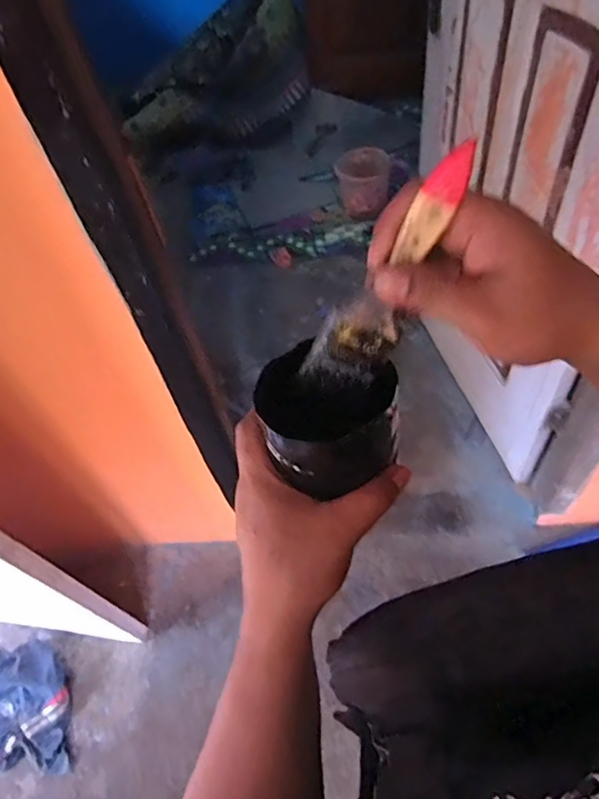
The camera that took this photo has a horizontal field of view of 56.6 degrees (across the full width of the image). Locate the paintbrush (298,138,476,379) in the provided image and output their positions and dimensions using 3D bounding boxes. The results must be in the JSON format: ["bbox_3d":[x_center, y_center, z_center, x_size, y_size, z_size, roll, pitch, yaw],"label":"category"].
[{"bbox_3d":[0.048,-0.061,0.294,0.030,0.147,0.025,-1,49,-36],"label":"paintbrush"}]

